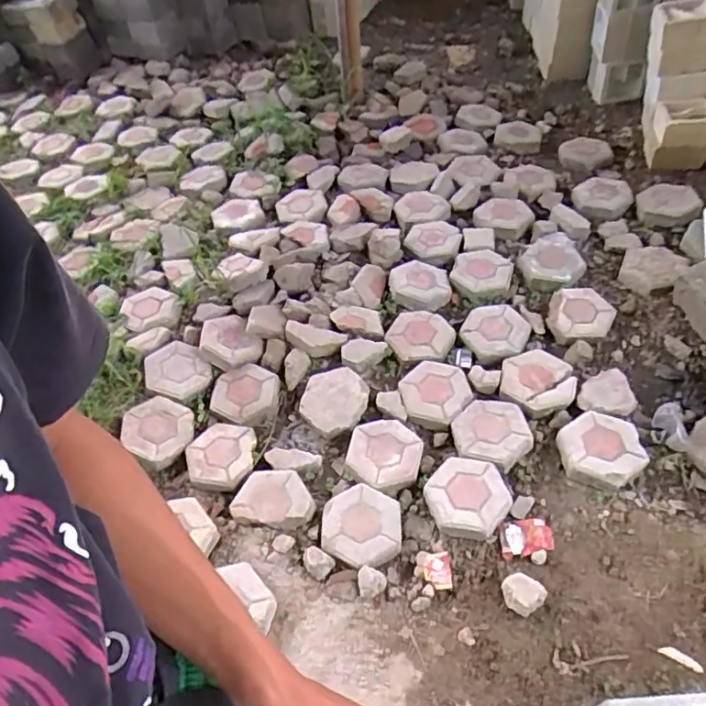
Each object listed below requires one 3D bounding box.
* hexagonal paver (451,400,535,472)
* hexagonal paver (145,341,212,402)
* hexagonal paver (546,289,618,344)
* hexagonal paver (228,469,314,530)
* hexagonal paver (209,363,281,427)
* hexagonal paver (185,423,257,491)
[{"bbox_3d":[0.388,0.224,1.598,0.219,0.048,0.201,11,52,16],"label":"hexagonal paver"},{"bbox_3d":[-0.550,0.054,1.779,0.188,0.059,0.203,-30,55,-17],"label":"hexagonal paver"},{"bbox_3d":[0.722,-0.127,1.814,0.189,0.060,0.179,3,50,10],"label":"hexagonal paver"},{"bbox_3d":[-0.206,0.384,1.504,0.221,0.057,0.159,-2,50,6],"label":"hexagonal paver"},{"bbox_3d":[-0.326,0.128,1.742,0.210,0.051,0.196,4,52,9],"label":"hexagonal paver"},{"bbox_3d":[-0.359,0.286,1.564,0.197,0.036,0.193,6,51,12],"label":"hexagonal paver"}]

